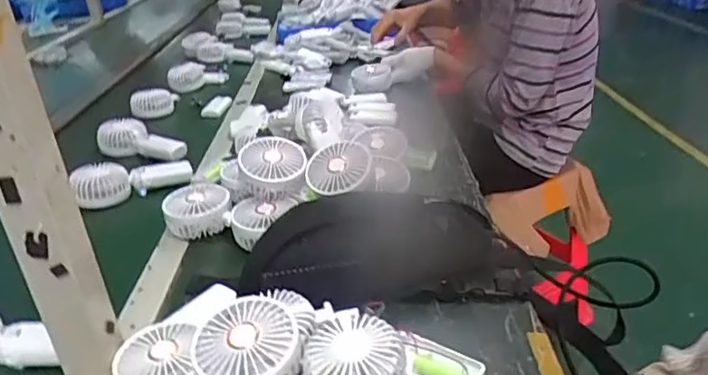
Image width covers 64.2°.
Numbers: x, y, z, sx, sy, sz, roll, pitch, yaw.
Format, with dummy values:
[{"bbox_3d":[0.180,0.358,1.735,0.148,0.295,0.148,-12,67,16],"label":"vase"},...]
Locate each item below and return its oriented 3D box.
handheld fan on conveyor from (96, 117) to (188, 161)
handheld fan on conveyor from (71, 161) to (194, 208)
[{"bbox_3d":[-0.390,-0.085,1.027,0.168,0.054,0.055,10,30,23],"label":"handheld fan on conveyor"},{"bbox_3d":[-0.343,-0.015,0.892,0.168,0.049,0.057,-13,29,-18],"label":"handheld fan on conveyor"}]

